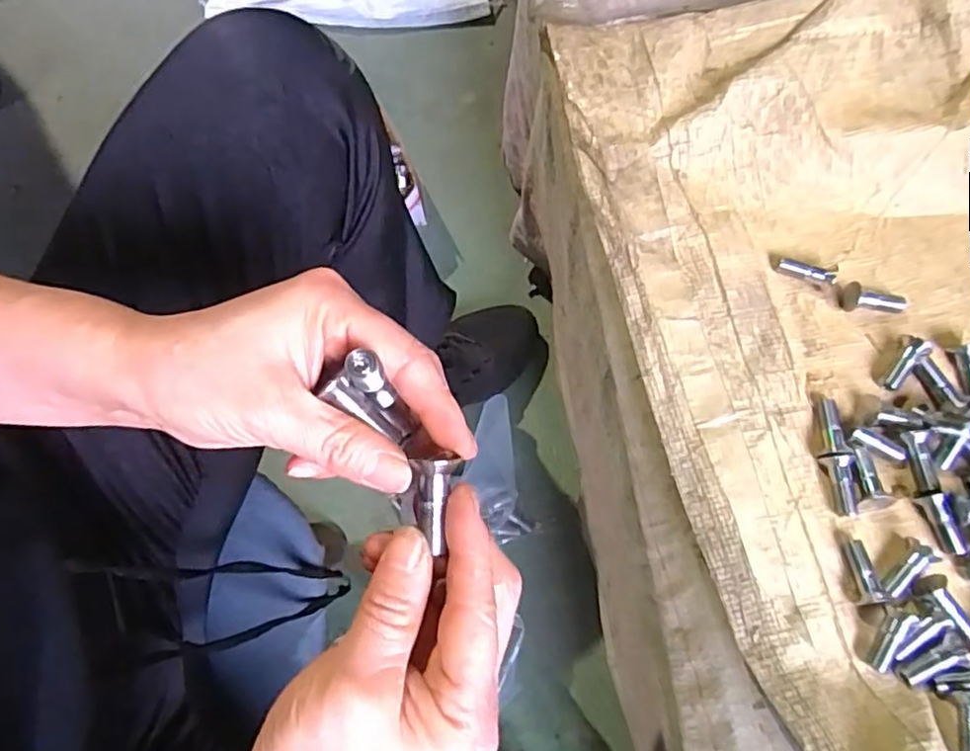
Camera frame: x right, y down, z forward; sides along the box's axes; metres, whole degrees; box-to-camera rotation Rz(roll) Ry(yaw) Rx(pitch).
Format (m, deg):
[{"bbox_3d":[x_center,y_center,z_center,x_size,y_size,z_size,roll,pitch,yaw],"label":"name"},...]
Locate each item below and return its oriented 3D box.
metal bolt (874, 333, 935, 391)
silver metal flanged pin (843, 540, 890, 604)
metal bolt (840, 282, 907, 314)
[{"bbox_3d":[0.258,-0.008,0.398,0.016,0.010,0.037,39,91,14],"label":"metal bolt"},{"bbox_3d":[0.210,0.110,0.358,0.013,0.012,0.034,-8,56,-1],"label":"silver metal flanged pin"},{"bbox_3d":[0.251,-0.049,0.413,0.039,0.014,0.014,4,72,2],"label":"metal bolt"}]

